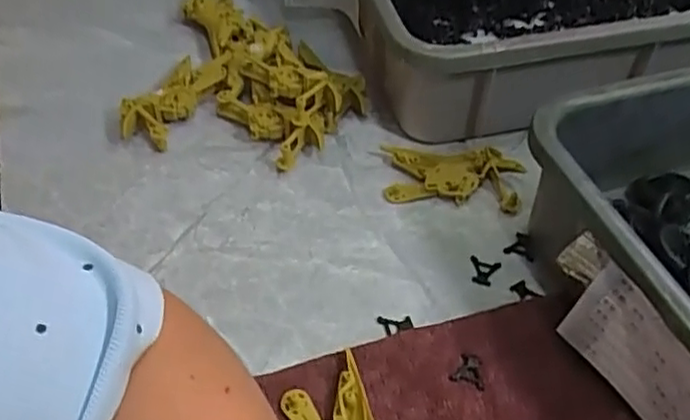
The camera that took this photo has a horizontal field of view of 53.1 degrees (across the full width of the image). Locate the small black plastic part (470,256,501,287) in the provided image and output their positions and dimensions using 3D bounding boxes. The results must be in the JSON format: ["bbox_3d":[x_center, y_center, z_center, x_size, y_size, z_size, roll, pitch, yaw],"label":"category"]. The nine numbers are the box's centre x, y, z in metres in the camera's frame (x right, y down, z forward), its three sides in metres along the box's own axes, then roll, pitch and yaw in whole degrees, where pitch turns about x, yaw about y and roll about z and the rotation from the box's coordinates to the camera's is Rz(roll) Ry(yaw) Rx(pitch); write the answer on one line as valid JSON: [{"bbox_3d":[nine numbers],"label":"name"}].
[{"bbox_3d":[0.093,0.042,0.465,0.020,0.006,0.020,13,49,12],"label":"small black plastic part"}]

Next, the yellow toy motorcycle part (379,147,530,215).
[{"bbox_3d":[0.079,-0.025,0.515,0.101,0.016,0.049,8,48,8],"label":"yellow toy motorcycle part"}]

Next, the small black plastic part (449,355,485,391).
[{"bbox_3d":[0.073,0.094,0.405,0.020,0.004,0.021,14,49,13],"label":"small black plastic part"}]

